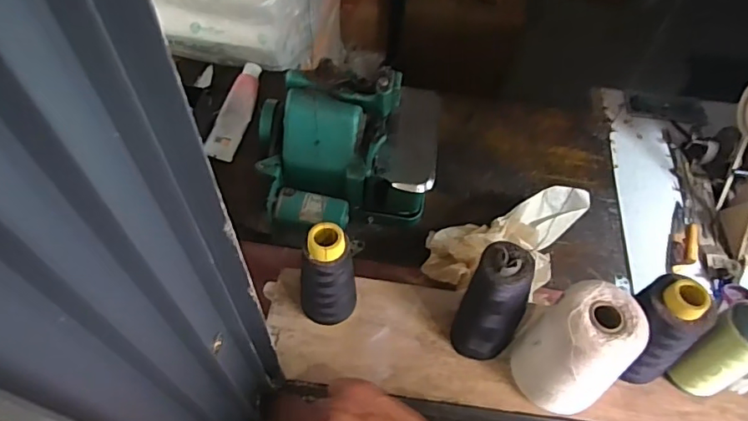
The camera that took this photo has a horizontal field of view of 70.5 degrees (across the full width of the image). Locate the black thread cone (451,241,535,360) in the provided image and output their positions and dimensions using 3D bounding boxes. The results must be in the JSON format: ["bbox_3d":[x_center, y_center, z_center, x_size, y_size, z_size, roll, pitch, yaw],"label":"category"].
[{"bbox_3d":[0.094,0.076,0.412,0.051,0.111,0.051,17,59,7],"label":"black thread cone"}]

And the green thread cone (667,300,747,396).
[{"bbox_3d":[0.269,0.111,0.410,0.039,0.104,0.046,-30,65,-20],"label":"green thread cone"}]

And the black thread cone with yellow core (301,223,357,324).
[{"bbox_3d":[-0.037,0.054,0.422,0.046,0.099,0.043,-2,59,-5],"label":"black thread cone with yellow core"}]

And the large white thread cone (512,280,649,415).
[{"bbox_3d":[0.151,0.103,0.395,0.066,0.101,0.069,41,65,19],"label":"large white thread cone"}]

